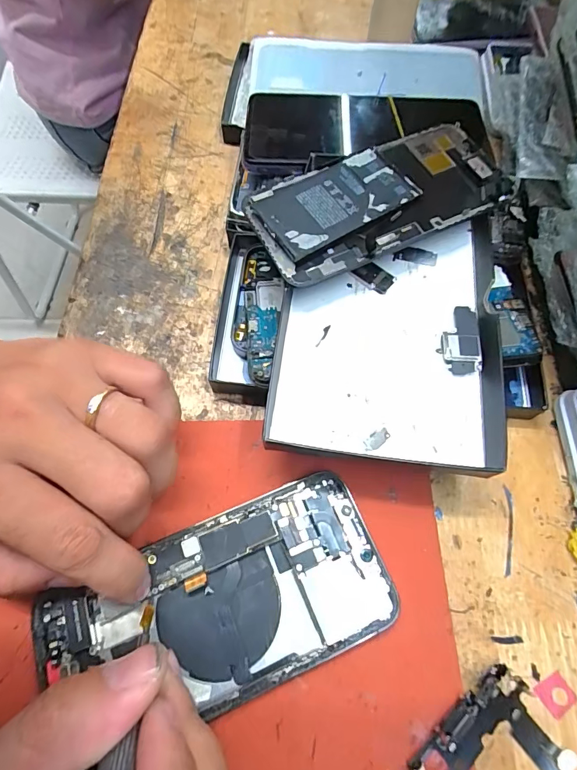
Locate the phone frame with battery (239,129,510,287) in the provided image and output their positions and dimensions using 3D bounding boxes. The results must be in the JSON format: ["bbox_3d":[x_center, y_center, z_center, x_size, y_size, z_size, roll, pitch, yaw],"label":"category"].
[{"bbox_3d":[0.048,-0.102,0.220,0.132,0.011,0.066,-23,74,-9],"label":"phone frame with battery"}]

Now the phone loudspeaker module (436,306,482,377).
[{"bbox_3d":[0.086,-0.022,0.206,0.018,0.005,0.037,4,66,2],"label":"phone loudspeaker module"}]

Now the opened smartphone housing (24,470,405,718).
[{"bbox_3d":[-0.030,0.097,0.177,0.144,0.006,0.069,-21,68,-9],"label":"opened smartphone housing"}]

